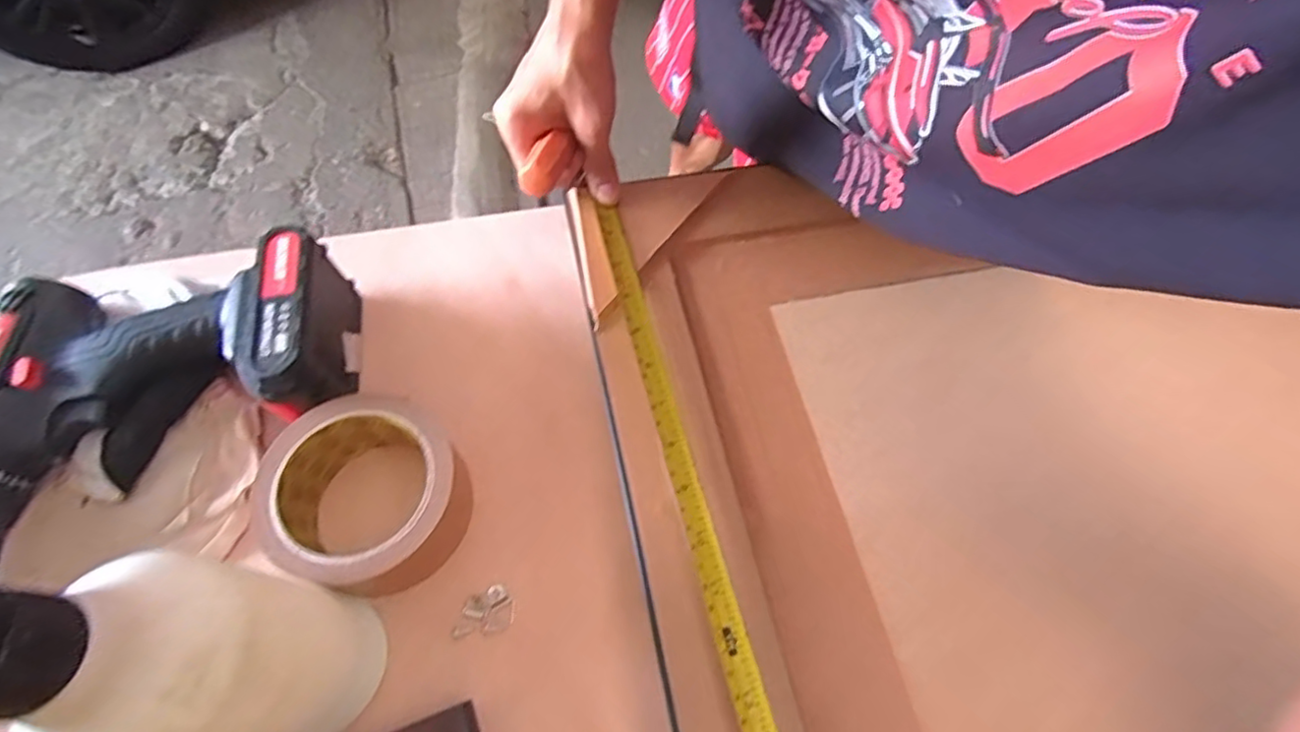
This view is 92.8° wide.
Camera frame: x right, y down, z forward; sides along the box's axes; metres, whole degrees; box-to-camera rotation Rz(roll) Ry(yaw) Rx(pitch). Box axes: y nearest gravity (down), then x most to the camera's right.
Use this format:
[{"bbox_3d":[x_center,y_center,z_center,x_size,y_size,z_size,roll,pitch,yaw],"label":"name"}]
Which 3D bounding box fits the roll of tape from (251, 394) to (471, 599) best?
[{"bbox_3d":[-0.156,0.069,0.343,0.106,0.053,0.098,27,64,11],"label":"roll of tape"}]

